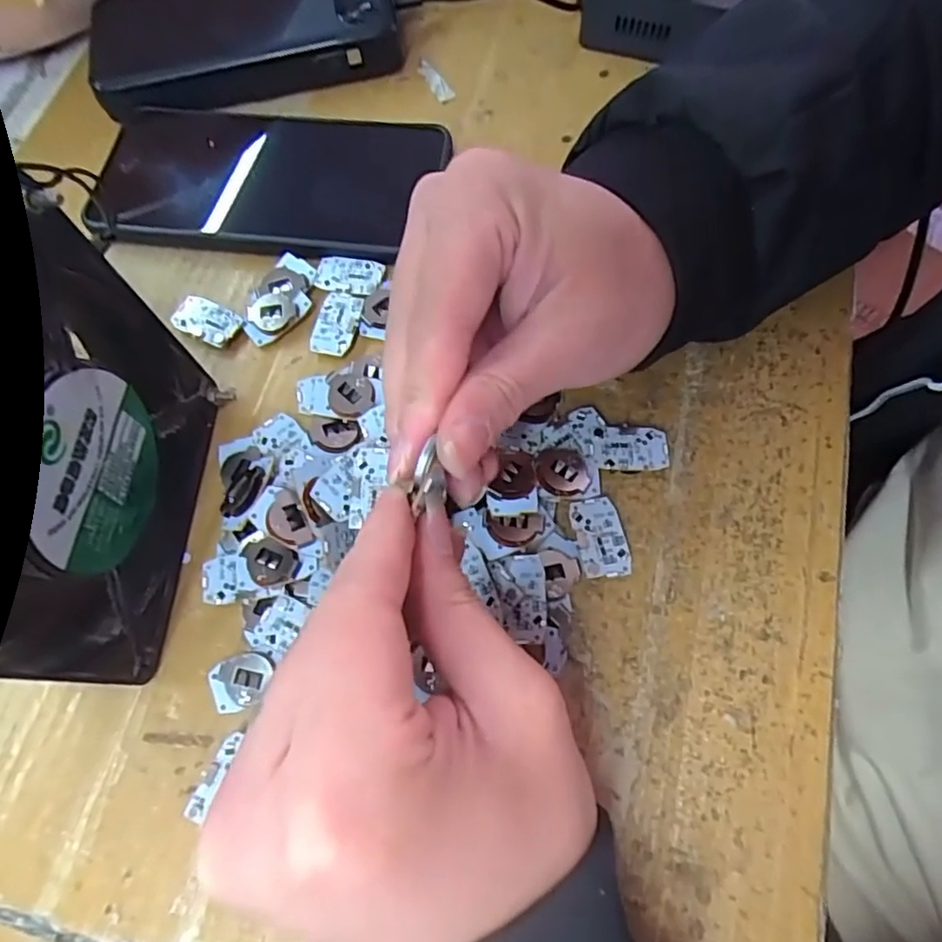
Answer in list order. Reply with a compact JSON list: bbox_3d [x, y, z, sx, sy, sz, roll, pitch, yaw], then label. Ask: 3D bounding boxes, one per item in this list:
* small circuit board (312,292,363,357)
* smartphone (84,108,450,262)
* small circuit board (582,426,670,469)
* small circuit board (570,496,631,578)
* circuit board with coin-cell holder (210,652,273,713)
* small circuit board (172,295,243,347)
[{"bbox_3d":[-0.058,-0.063,0.261,0.018,0.004,0.029,10,70,6],"label":"small circuit board"},{"bbox_3d":[-0.103,-0.139,0.289,0.163,0.012,0.080,7,70,5],"label":"smartphone"},{"bbox_3d":[0.059,-0.009,0.234,0.031,0.004,0.018,-1,66,0],"label":"small circuit board"},{"bbox_3d":[0.047,0.024,0.222,0.018,0.004,0.029,-10,66,-8],"label":"small circuit board"},{"bbox_3d":[-0.080,0.073,0.213,0.022,0.006,0.017,-15,69,-3],"label":"circuit board with coin-cell holder"},{"bbox_3d":[-0.114,-0.065,0.267,0.030,0.006,0.018,20,71,10],"label":"small circuit board"}]

